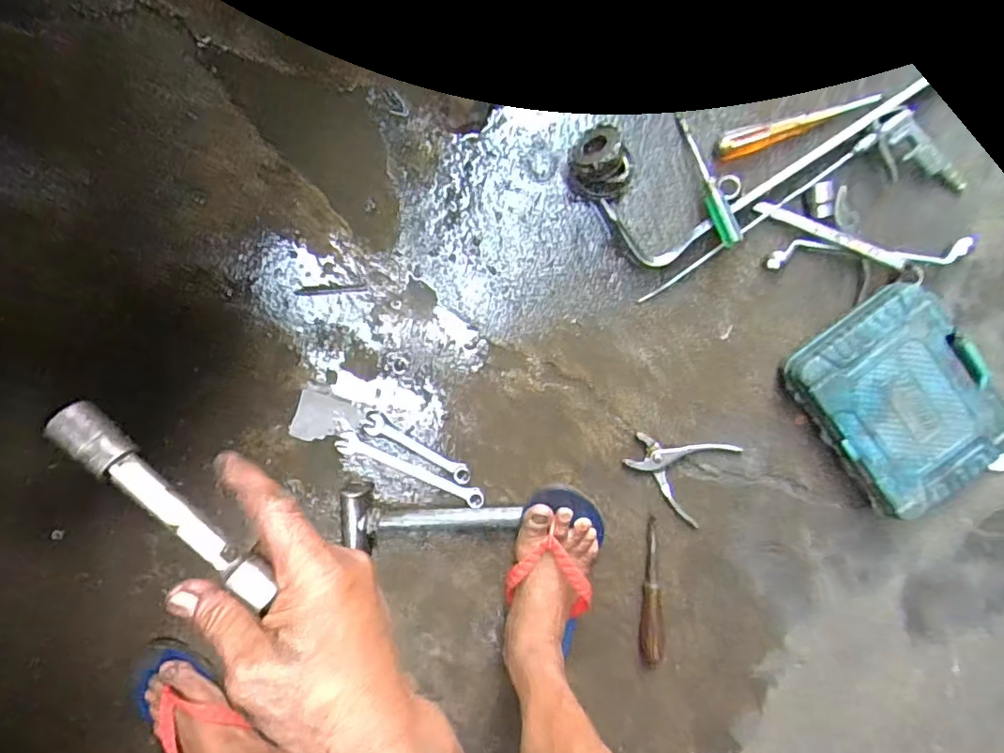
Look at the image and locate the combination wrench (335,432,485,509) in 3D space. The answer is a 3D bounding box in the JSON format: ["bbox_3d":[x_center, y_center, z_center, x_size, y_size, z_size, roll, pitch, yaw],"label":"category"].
[{"bbox_3d":[-0.115,0.119,0.723,0.197,0.008,0.027,23,97,-4],"label":"combination wrench"}]

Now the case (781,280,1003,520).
[{"bbox_3d":[0.478,0.028,0.691,0.192,0.064,0.244,-36,97,4],"label":"case"}]

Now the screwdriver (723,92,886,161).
[{"bbox_3d":[0.345,-0.296,0.662,0.194,0.027,0.029,-19,98,2],"label":"screwdriver"}]

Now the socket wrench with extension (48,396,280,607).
[{"bbox_3d":[-0.178,0.067,0.302,0.145,0.018,0.020,40,95,3],"label":"socket wrench with extension"}]

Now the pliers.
[{"bbox_3d":[0.223,0.115,0.724,0.125,0.009,0.113,28,96,-4],"label":"pliers"}]

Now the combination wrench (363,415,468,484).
[{"bbox_3d":[-0.107,0.092,0.723,0.149,0.007,0.029,28,96,-4],"label":"combination wrench"}]

